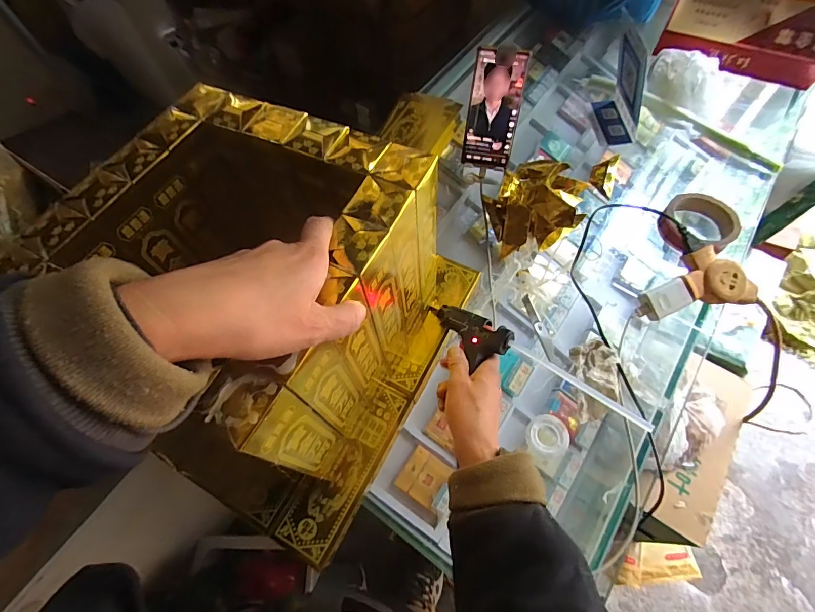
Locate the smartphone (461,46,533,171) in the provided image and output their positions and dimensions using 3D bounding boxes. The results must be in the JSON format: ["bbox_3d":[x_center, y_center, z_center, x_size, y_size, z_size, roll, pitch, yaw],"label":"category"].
[{"bbox_3d":[0.128,-0.288,0.595,0.074,0.158,0.009,11,34,8],"label":"smartphone"}]

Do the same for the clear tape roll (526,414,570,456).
[{"bbox_3d":[0.166,0.152,0.474,0.046,0.012,0.046,-1,62,2],"label":"clear tape roll"}]

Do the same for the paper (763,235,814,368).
[{"bbox_3d":[1.277,-0.012,1.263,0.186,0.104,0.409,-1,103,2],"label":"paper"}]

